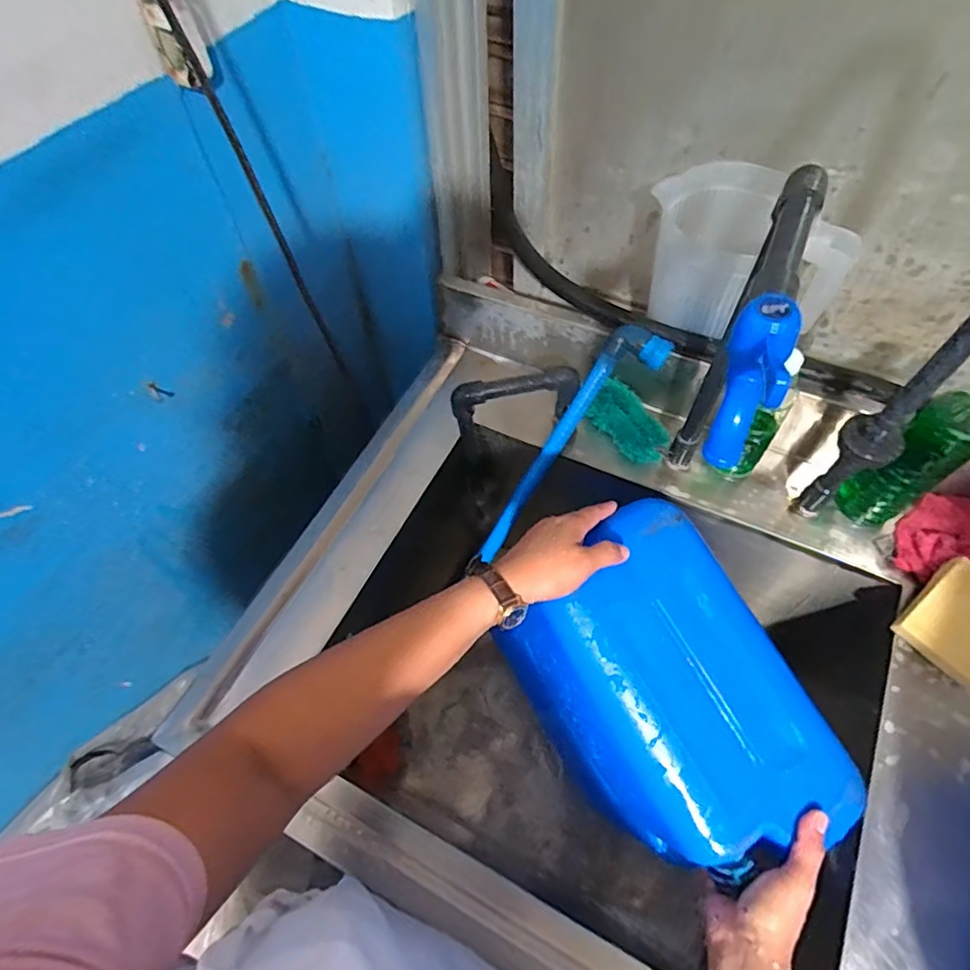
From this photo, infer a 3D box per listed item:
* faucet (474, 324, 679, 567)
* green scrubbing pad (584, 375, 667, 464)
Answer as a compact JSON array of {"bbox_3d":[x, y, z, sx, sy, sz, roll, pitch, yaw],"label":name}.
[{"bbox_3d":[0.093,-0.039,0.686,0.060,0.033,0.337,45,113,25],"label":"faucet"},{"bbox_3d":[0.175,-0.074,0.695,0.058,0.016,0.107,-48,68,22],"label":"green scrubbing pad"}]

